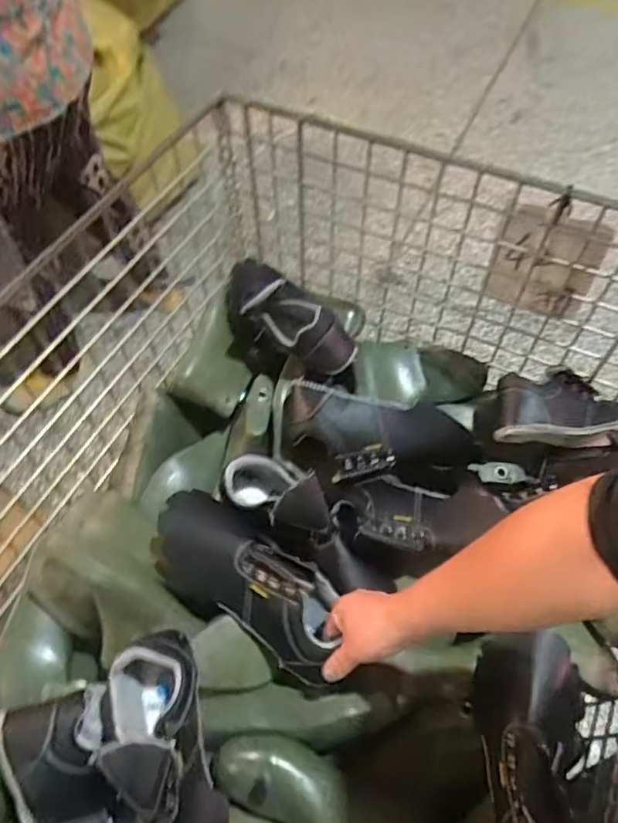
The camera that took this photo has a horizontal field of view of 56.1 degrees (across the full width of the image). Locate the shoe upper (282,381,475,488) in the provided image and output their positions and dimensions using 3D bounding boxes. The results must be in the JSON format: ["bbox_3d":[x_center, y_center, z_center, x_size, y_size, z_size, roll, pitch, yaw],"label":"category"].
[{"bbox_3d":[0.091,0.048,0.832,0.291,0.102,0.111,12,59,8],"label":"shoe upper"}]

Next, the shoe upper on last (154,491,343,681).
[{"bbox_3d":[-0.074,0.204,0.715,0.262,0.106,0.116,28,61,24],"label":"shoe upper on last"}]

